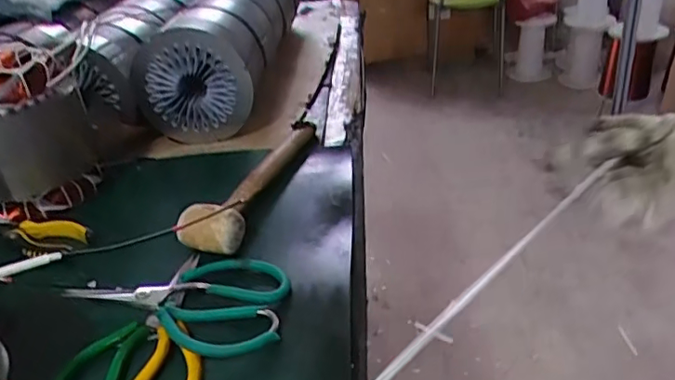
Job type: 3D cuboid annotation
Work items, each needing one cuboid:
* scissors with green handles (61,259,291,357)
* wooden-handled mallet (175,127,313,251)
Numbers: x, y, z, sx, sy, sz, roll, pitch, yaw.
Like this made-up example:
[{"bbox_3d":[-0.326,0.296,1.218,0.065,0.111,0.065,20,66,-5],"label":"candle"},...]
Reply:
[{"bbox_3d":[-0.135,0.094,0.472,0.182,0.019,0.110,0,32,5],"label":"scissors with green handles"},{"bbox_3d":[-0.093,-0.019,0.625,0.067,0.039,0.262,4,33,13],"label":"wooden-handled mallet"}]

